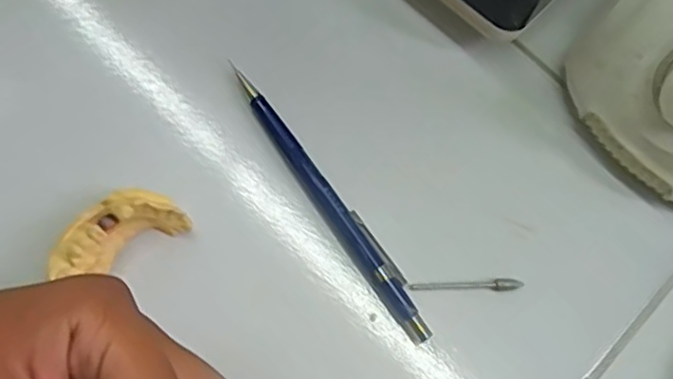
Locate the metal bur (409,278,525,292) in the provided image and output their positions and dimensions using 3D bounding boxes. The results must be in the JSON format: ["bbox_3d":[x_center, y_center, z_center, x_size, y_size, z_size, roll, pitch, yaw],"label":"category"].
[{"bbox_3d":[0.053,0.038,0.266,0.045,0.004,0.005,1,70,-4],"label":"metal bur"}]

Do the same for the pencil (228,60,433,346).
[{"bbox_3d":[-0.003,0.005,0.271,0.013,0.011,0.133,-33,76,-15],"label":"pencil"}]

